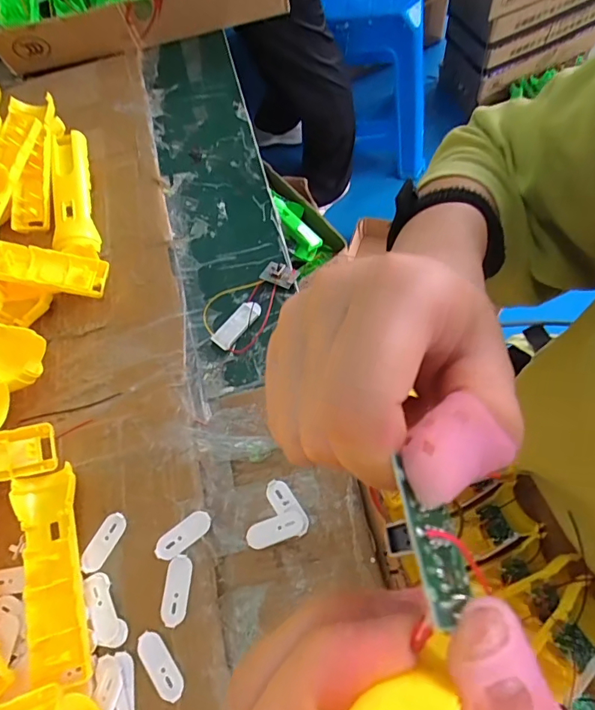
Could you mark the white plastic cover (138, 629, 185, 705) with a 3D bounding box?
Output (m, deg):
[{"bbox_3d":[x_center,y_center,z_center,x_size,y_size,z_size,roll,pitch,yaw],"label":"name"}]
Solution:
[{"bbox_3d":[-0.105,0.235,0.347,0.020,0.004,0.050,-36,70,-12],"label":"white plastic cover"}]

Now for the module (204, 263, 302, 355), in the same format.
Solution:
[{"bbox_3d":[-0.054,-0.057,0.471,0.065,0.020,0.107,30,72,15],"label":"module"}]

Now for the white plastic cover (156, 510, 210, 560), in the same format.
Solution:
[{"bbox_3d":[-0.095,0.150,0.383,0.050,0.004,0.021,-35,70,-11],"label":"white plastic cover"}]

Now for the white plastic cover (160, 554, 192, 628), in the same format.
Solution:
[{"bbox_3d":[-0.097,0.187,0.365,0.020,0.004,0.050,2,67,4],"label":"white plastic cover"}]

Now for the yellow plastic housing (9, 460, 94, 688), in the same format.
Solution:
[{"bbox_3d":[-0.193,0.171,0.366,0.048,0.022,0.155,-18,67,-5],"label":"yellow plastic housing"}]

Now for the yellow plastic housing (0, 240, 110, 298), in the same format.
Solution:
[{"bbox_3d":[-0.278,-0.091,0.459,0.159,0.020,0.049,10,67,-13],"label":"yellow plastic housing"}]

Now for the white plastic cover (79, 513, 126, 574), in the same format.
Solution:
[{"bbox_3d":[-0.164,0.157,0.385,0.020,0.004,0.049,27,71,13],"label":"white plastic cover"}]

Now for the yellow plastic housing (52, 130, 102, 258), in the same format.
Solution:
[{"bbox_3d":[-0.258,-0.179,0.527,0.042,0.029,0.175,-14,67,-3],"label":"yellow plastic housing"}]

